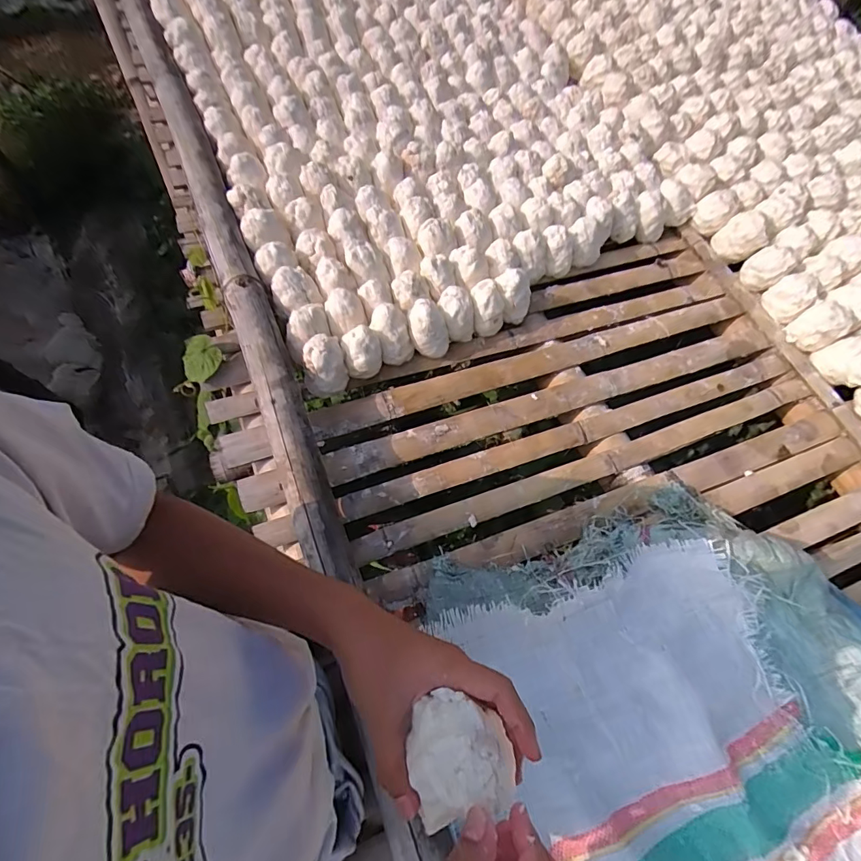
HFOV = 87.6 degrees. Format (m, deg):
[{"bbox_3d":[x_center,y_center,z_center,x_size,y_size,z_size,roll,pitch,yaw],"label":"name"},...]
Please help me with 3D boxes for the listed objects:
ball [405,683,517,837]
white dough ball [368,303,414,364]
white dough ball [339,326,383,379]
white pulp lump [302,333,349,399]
[{"bbox_3d":[0.022,0.213,0.294,0.067,0.047,0.070,-9,67,-6],"label":"ball"},{"bbox_3d":[-0.062,-0.158,0.731,0.060,0.070,0.077,-13,67,-9],"label":"white dough ball"},{"bbox_3d":[-0.108,-0.123,0.707,0.060,0.065,0.058,1,65,-3],"label":"white dough ball"},{"bbox_3d":[-0.164,-0.101,0.692,0.063,0.073,0.071,-13,67,-9],"label":"white pulp lump"}]

